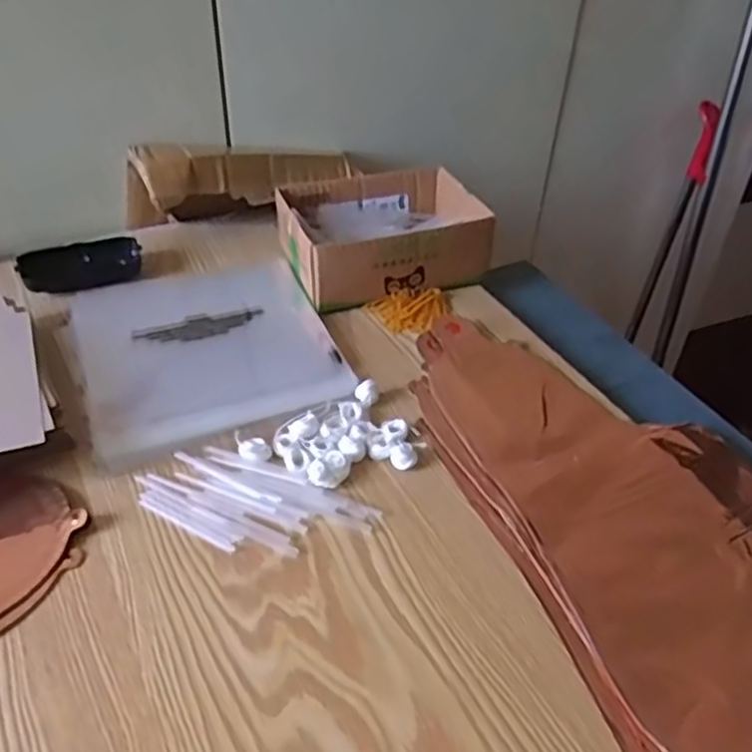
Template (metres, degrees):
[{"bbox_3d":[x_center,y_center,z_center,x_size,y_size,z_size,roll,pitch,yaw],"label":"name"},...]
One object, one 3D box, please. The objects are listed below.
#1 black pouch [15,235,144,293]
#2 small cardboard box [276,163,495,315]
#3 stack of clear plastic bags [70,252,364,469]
[{"bbox_3d":[-0.280,-0.108,0.692,0.107,0.026,0.043,-14,43,-18],"label":"black pouch"},{"bbox_3d":[0.005,-0.139,0.713,0.188,0.064,0.140,-9,42,-13],"label":"small cardboard box"},{"bbox_3d":[-0.148,-0.033,0.627,0.201,0.009,0.228,-14,44,-19],"label":"stack of clear plastic bags"}]

